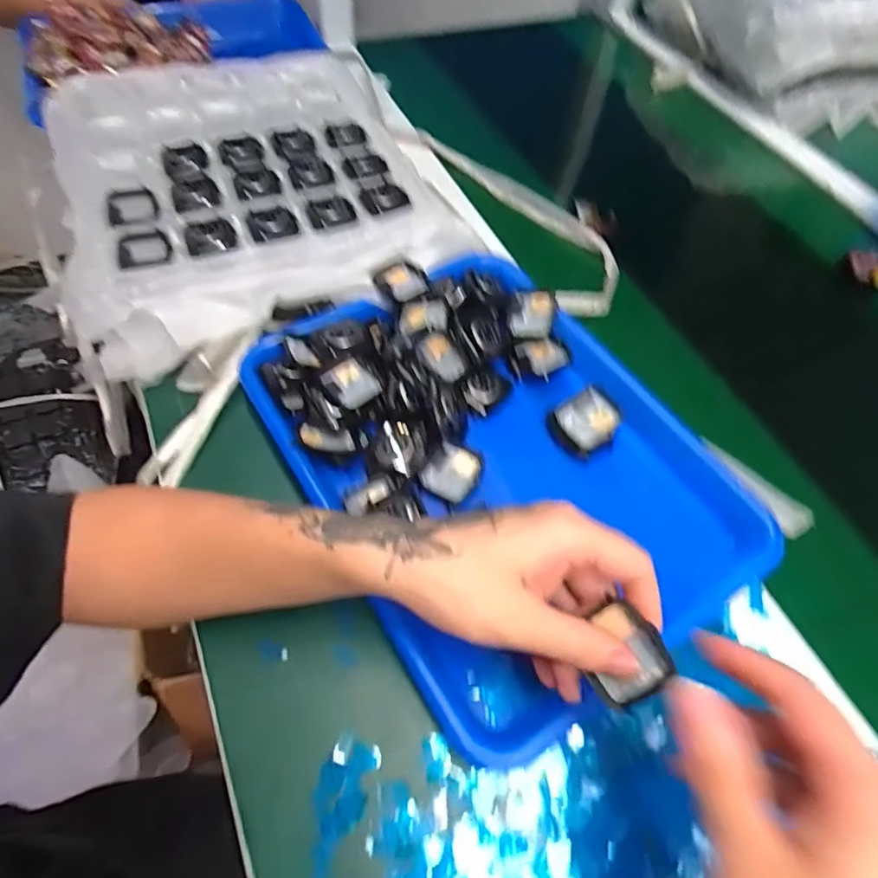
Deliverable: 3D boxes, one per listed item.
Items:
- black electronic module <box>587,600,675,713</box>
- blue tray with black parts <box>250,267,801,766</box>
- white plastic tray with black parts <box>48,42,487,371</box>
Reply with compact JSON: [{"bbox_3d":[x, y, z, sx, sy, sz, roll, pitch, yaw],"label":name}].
[{"bbox_3d":[0.085,0.101,0.260,0.037,0.006,0.041,-35,72,11],"label":"black electronic module"},{"bbox_3d":[0.032,0.007,0.398,0.256,0.043,0.335,-25,62,-18],"label":"blue tray with black parts"},{"bbox_3d":[-0.182,-0.256,0.530,0.341,0.034,0.373,-21,61,-16],"label":"white plastic tray with black parts"}]

